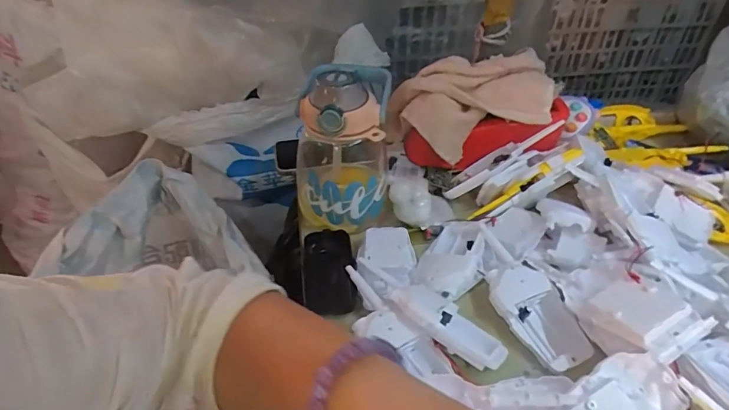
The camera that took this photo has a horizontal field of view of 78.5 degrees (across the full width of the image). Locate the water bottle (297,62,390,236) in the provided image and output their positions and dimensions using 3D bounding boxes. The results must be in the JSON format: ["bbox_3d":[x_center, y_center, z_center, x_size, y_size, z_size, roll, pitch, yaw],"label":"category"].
[{"bbox_3d":[-0.026,-0.080,0.526,0.115,0.161,0.134,-3,38,-4],"label":"water bottle"}]

